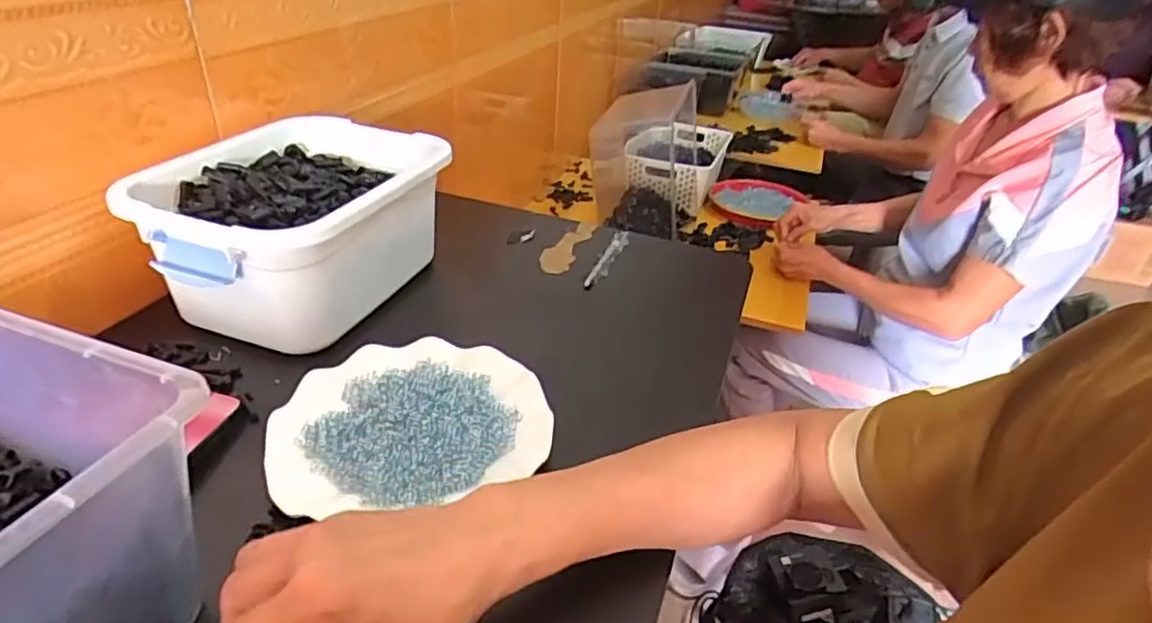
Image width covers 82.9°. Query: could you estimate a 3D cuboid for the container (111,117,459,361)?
[{"bbox_3d":[-0.241,-0.079,0.601,0.193,0.126,0.257,14,34,14],"label":"container"}]

